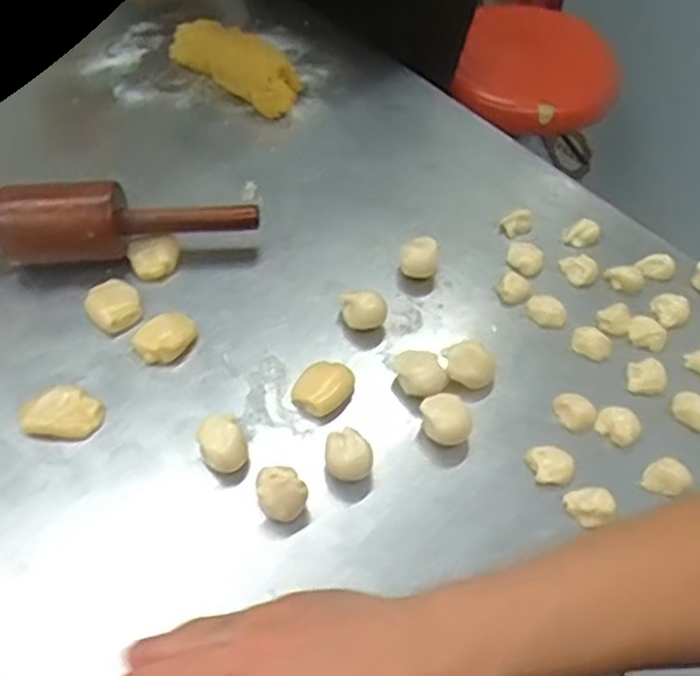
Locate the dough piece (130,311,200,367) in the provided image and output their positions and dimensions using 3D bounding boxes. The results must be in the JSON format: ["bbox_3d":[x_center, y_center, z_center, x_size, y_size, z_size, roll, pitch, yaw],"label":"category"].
[{"bbox_3d":[-0.136,0.000,0.546,0.046,0.014,0.036,-36,61,-26],"label":"dough piece"}]

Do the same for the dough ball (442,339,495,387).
[{"bbox_3d":[0.087,0.021,0.532,0.032,0.028,0.029,-12,53,-11],"label":"dough ball"}]

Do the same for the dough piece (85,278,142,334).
[{"bbox_3d":[-0.181,-0.025,0.562,0.038,0.015,0.047,-25,57,-20],"label":"dough piece"}]

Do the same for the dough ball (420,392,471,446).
[{"bbox_3d":[0.065,0.059,0.506,0.028,0.033,0.032,-12,53,-11],"label":"dough ball"}]

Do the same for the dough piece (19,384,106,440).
[{"bbox_3d":[-0.198,0.051,0.505,0.053,0.014,0.038,-1,52,-2],"label":"dough piece"}]

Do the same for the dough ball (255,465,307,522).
[{"bbox_3d":[-0.043,0.101,0.467,0.030,0.036,0.027,-7,52,-7],"label":"dough ball"}]

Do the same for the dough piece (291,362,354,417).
[{"bbox_3d":[-0.020,0.035,0.523,0.040,0.016,0.040,1,52,-1],"label":"dough piece"}]

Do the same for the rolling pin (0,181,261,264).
[{"bbox_3d":[-0.227,-0.086,0.582,0.303,0.065,0.058,2,52,0],"label":"rolling pin"}]

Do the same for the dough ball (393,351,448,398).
[{"bbox_3d":[0.051,0.029,0.531,0.031,0.024,0.038,-26,57,-21],"label":"dough ball"}]

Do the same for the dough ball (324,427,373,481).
[{"bbox_3d":[-0.001,0.080,0.484,0.031,0.032,0.028,3,52,0],"label":"dough ball"}]

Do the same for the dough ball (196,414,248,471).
[{"bbox_3d":[-0.084,0.072,0.485,0.028,0.032,0.036,-18,54,-15],"label":"dough ball"}]

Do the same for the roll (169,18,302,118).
[{"bbox_3d":[-0.116,-0.287,0.744,0.170,0.049,0.063,36,59,23],"label":"roll"}]

